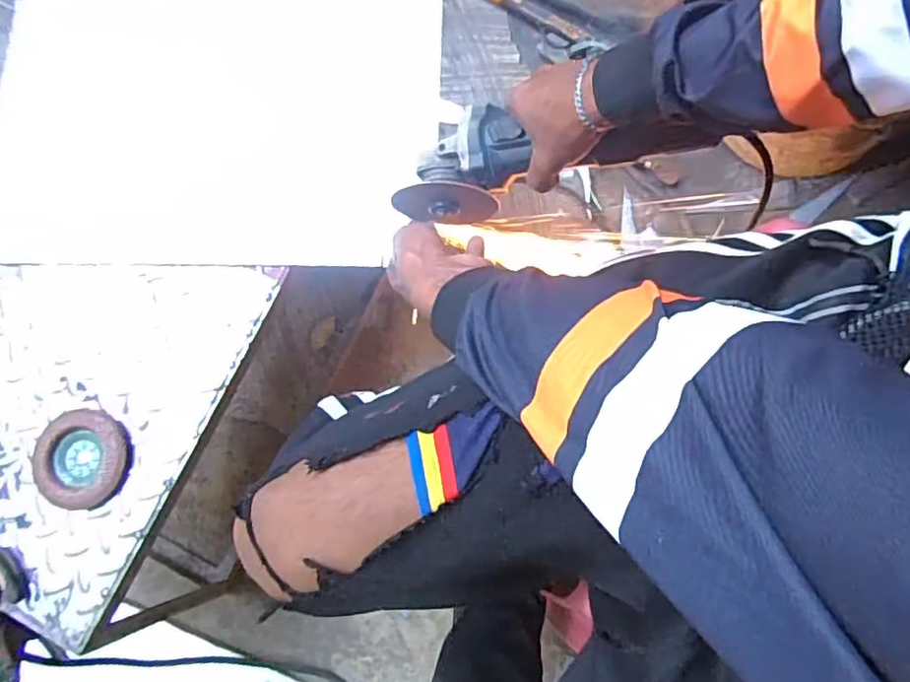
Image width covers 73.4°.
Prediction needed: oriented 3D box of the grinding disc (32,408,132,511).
[{"bbox_3d":[-0.358,0.113,0.584,0.089,0.008,0.090,-1,80,3],"label":"grinding disc"}]

